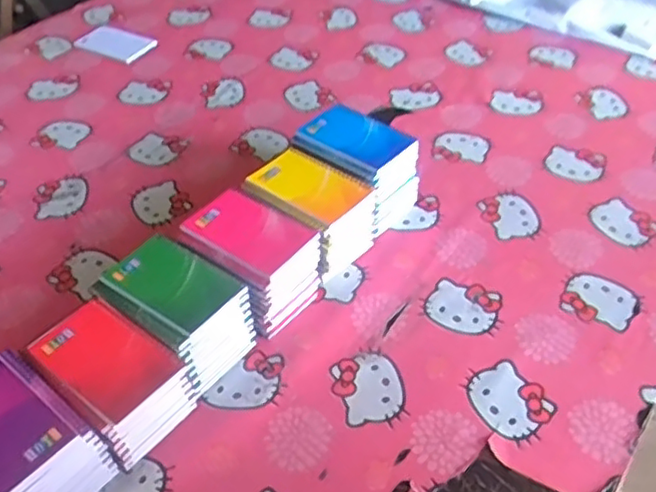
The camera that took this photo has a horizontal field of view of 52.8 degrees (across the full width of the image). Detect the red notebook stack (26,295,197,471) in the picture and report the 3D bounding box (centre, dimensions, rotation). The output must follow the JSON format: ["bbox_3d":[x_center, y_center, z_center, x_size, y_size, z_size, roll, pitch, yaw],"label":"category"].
[{"bbox_3d":[-0.203,0.131,0.628,0.131,0.092,0.093,27,51,26],"label":"red notebook stack"}]

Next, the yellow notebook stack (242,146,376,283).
[{"bbox_3d":[-0.020,-0.036,0.782,0.129,0.097,0.101,34,54,31],"label":"yellow notebook stack"}]

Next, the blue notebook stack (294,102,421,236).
[{"bbox_3d":[0.036,-0.093,0.830,0.135,0.105,0.098,33,54,30],"label":"blue notebook stack"}]

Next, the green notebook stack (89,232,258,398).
[{"bbox_3d":[-0.154,0.071,0.685,0.135,0.093,0.098,27,51,27],"label":"green notebook stack"}]

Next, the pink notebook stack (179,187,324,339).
[{"bbox_3d":[-0.085,0.018,0.733,0.133,0.096,0.099,29,52,28],"label":"pink notebook stack"}]

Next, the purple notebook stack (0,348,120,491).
[{"bbox_3d":[-0.271,0.177,0.578,0.131,0.100,0.096,27,52,27],"label":"purple notebook stack"}]

